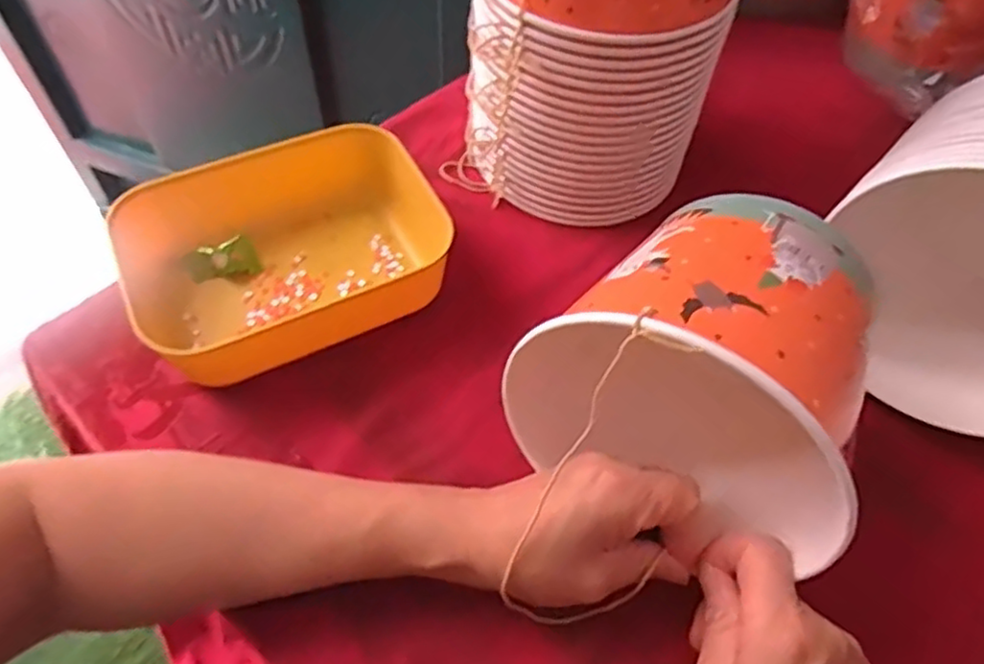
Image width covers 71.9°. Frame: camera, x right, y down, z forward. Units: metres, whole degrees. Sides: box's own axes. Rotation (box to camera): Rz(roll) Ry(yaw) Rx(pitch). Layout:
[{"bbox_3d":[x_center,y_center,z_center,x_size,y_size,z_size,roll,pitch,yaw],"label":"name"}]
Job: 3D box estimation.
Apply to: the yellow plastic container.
[{"bbox_3d":[-0.130,-0.049,0.440,0.186,0.060,0.146,-27,61,-19],"label":"yellow plastic container"}]

